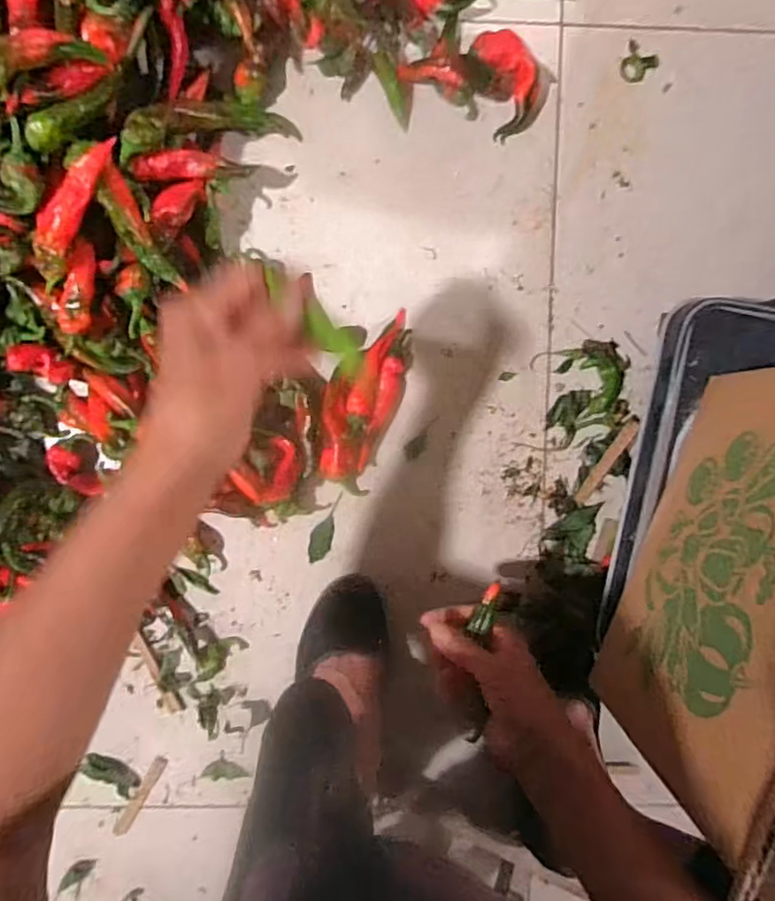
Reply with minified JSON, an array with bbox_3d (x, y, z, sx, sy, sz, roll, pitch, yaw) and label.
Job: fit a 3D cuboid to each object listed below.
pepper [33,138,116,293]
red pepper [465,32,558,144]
[{"bbox_3d":[-0.251,-0.188,0.463,0.025,0.040,0.121,28,94,-4],"label":"pepper"},{"bbox_3d":[0.117,-0.348,0.542,0.070,0.027,0.087,-30,96,1],"label":"red pepper"}]

